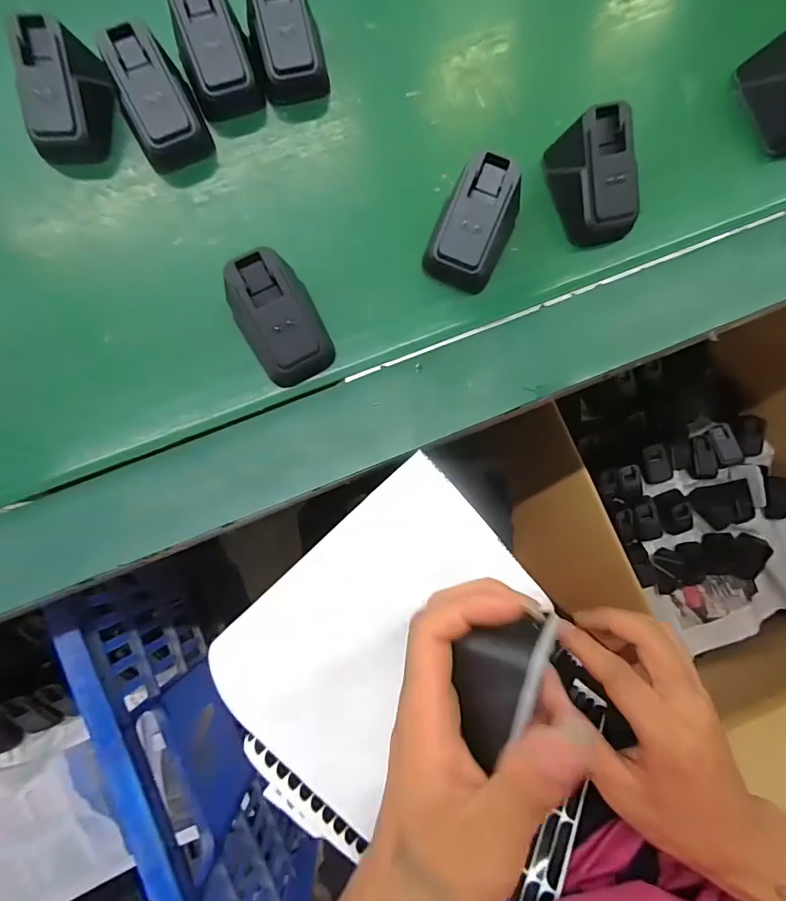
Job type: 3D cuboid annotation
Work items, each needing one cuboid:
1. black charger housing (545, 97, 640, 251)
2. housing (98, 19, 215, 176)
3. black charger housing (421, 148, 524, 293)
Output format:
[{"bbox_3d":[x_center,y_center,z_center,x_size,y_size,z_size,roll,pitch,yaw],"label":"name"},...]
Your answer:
[{"bbox_3d":[0.123,-0.162,0.268,0.036,0.042,0.068,-17,83,-4],"label":"black charger housing"},{"bbox_3d":[-0.138,-0.203,0.268,0.048,0.043,0.055,-27,84,-5],"label":"housing"},{"bbox_3d":[0.047,-0.131,0.261,0.044,0.036,0.062,28,83,2],"label":"black charger housing"}]

